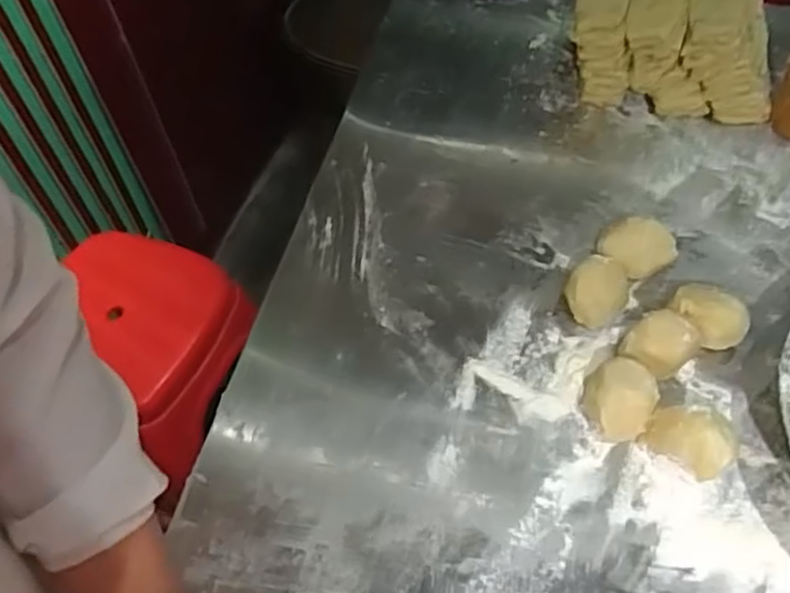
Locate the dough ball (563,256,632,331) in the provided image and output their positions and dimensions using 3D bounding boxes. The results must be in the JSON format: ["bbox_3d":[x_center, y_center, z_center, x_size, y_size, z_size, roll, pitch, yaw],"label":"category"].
[{"bbox_3d":[0.171,-0.005,0.613,0.050,0.053,0.052,-2,56,3],"label":"dough ball"}]

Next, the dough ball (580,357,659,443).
[{"bbox_3d":[0.172,0.080,0.556,0.047,0.046,0.051,-2,56,3],"label":"dough ball"}]

